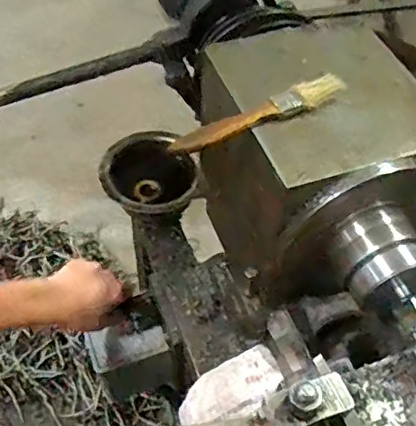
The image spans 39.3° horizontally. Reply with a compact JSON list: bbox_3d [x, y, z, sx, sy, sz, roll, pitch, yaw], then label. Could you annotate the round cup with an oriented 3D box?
[{"bbox_3d":[-0.075,-0.051,0.753,0.119,0.059,0.116,1,52,-2],"label":"round cup"}]

